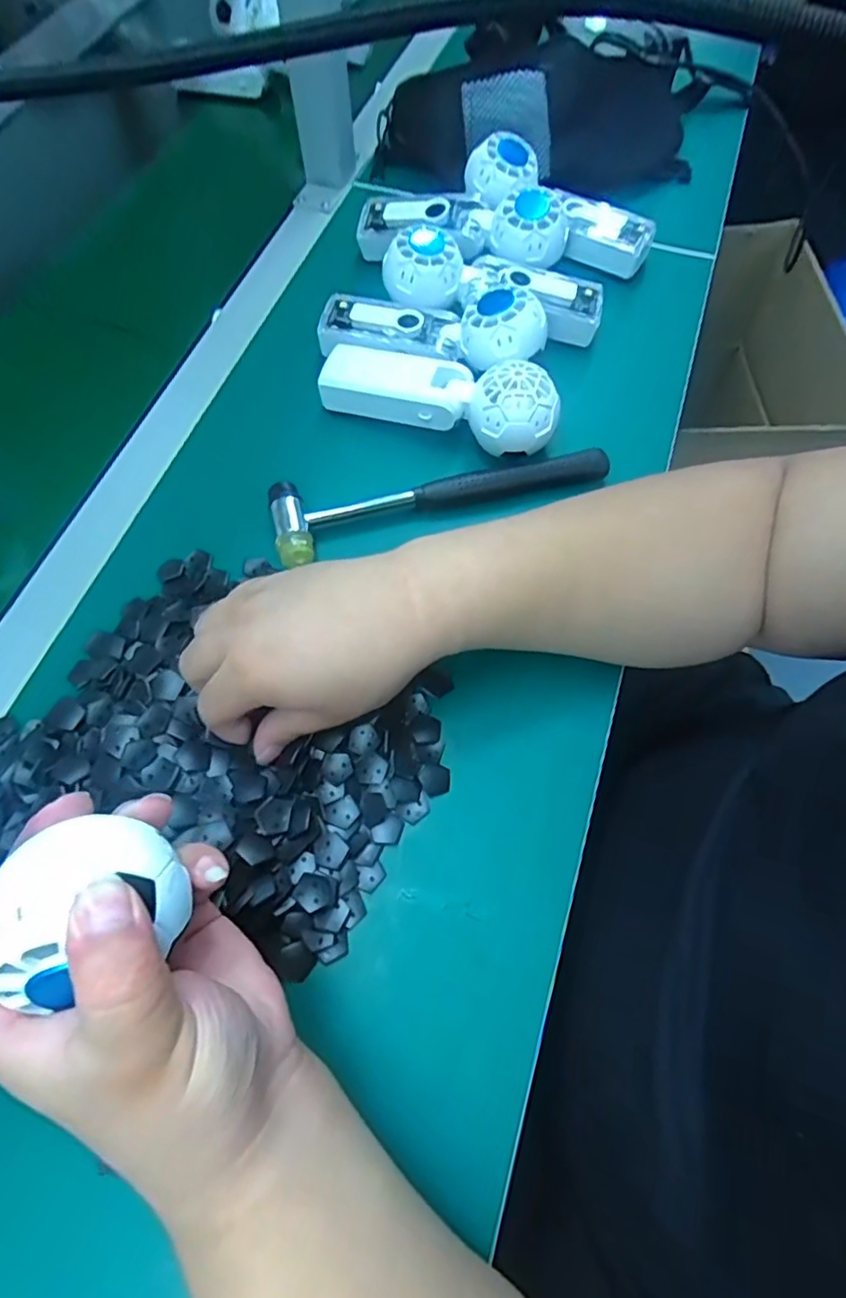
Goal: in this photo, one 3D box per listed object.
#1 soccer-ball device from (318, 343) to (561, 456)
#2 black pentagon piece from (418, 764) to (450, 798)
[{"bbox_3d":[0.010,-0.186,0.431,0.171,0.050,0.045,20,66,8],"label":"soccer-ball device"},{"bbox_3d":[0.007,0.076,0.352,0.018,0.004,0.018,-2,65,-2],"label":"black pentagon piece"}]

